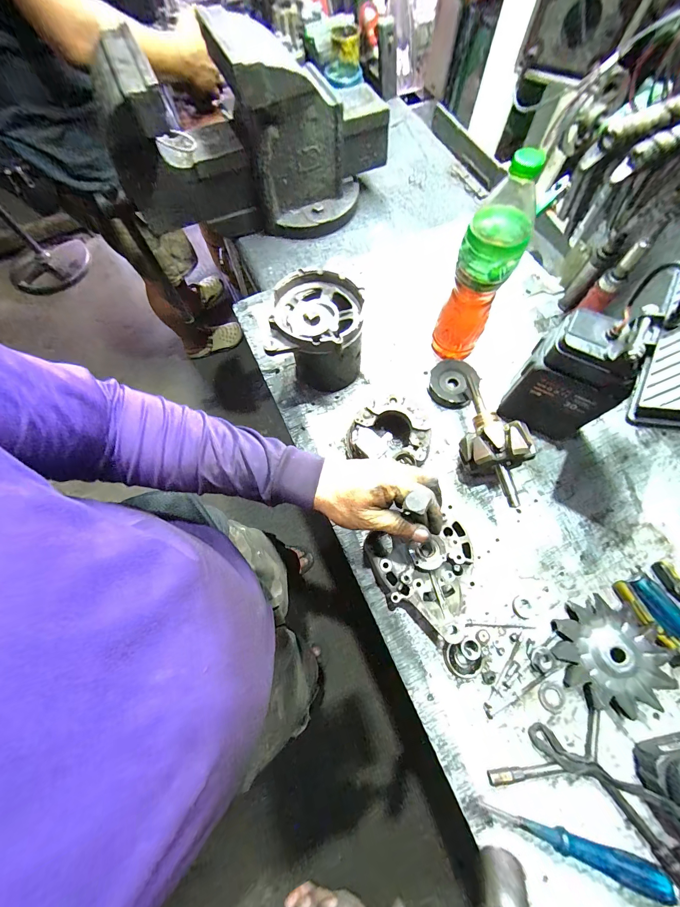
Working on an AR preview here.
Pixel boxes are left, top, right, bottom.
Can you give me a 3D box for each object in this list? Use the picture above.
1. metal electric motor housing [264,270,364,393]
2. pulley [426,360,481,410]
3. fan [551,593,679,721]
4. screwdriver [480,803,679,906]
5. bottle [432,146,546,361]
[{"bbox_3d":[-0.031,-0.174,0.509,0.129,0.150,0.139,-4,71,0],"label":"metal electric motor housing"},{"bbox_3d":[0.187,-0.113,0.536,0.076,0.036,0.074,0,71,1],"label":"pulley"},{"bbox_3d":[0.325,0.243,0.389,0.110,0.030,0.114,2,71,2],"label":"fan"},{"bbox_3d":[0.243,0.410,0.334,0.177,0.018,0.023,15,71,6],"label":"screwdriver"},{"bbox_3d":[0.193,-0.235,0.457,0.069,0.288,0.059,26,73,10],"label":"bottle"}]

